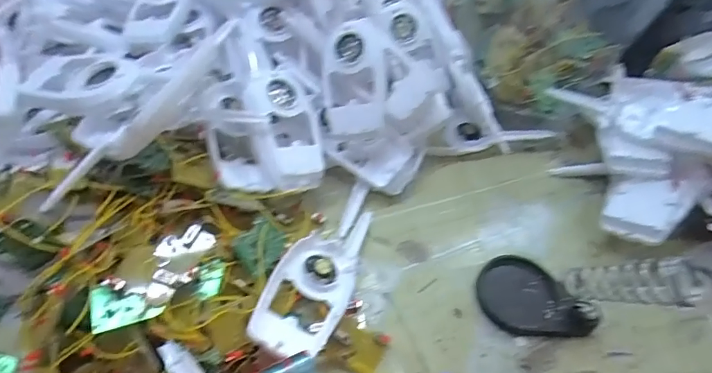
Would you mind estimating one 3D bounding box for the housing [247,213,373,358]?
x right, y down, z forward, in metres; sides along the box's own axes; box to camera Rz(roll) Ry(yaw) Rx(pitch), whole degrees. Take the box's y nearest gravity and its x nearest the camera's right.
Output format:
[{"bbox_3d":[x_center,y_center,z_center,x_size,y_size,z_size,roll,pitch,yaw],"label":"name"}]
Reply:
[{"bbox_3d":[-0.027,0.070,0.360,0.060,0.026,0.157,22,37,14],"label":"housing"}]

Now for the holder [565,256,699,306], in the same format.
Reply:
[{"bbox_3d":[0.177,0.062,0.297,0.029,0.075,0.023,49,54,-17],"label":"holder"}]

